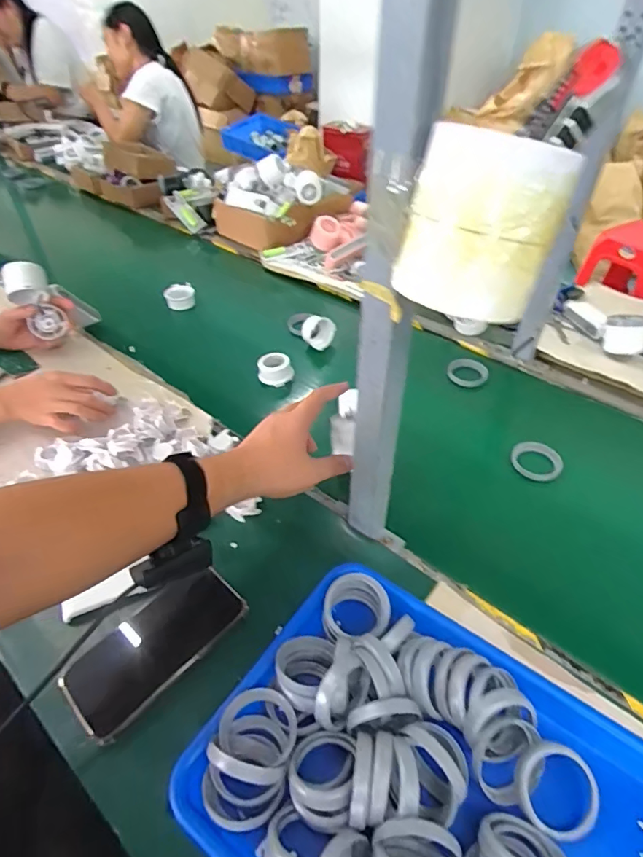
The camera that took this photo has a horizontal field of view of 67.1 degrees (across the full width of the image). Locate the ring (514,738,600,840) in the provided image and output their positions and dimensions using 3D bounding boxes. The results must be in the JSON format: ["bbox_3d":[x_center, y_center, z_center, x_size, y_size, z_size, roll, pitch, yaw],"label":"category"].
[{"bbox_3d":[0.170,0.261,0.350,0.052,0.010,0.057,-3,65,6],"label":"ring"}]

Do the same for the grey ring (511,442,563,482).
[{"bbox_3d":[0.280,0.042,0.632,0.061,0.009,0.067,0,43,0],"label":"grey ring"}]

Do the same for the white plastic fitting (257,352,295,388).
[{"bbox_3d":[-0.073,-0.093,0.760,0.048,0.033,0.046,-20,47,-21],"label":"white plastic fitting"}]

